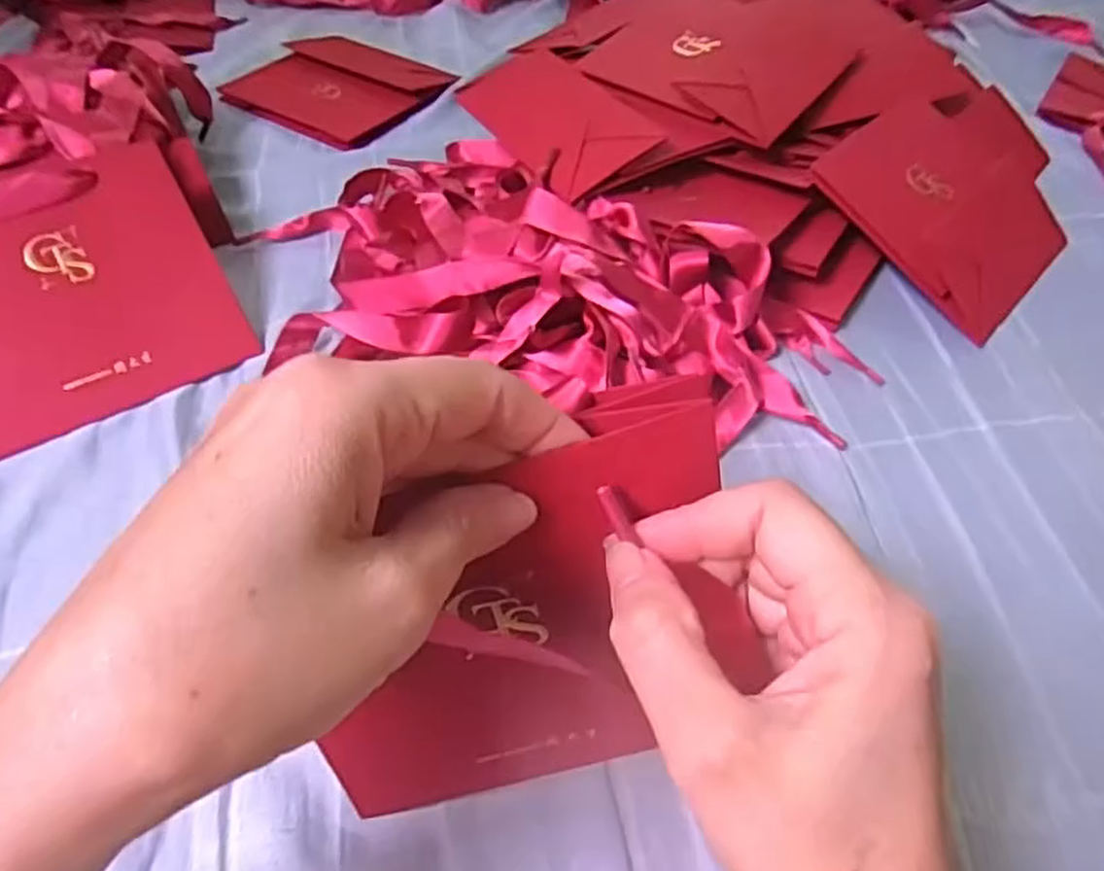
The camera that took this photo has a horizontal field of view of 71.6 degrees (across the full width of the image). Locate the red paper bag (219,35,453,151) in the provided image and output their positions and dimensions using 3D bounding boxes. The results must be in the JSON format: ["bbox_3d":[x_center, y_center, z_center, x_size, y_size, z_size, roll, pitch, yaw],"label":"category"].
[{"bbox_3d":[-0.162,-0.267,0.590,0.138,0.013,0.117,25,54,18],"label":"red paper bag"}]

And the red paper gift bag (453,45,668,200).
[{"bbox_3d":[0.000,-0.194,0.463,0.073,0.007,0.137,-35,56,-8],"label":"red paper gift bag"}]

